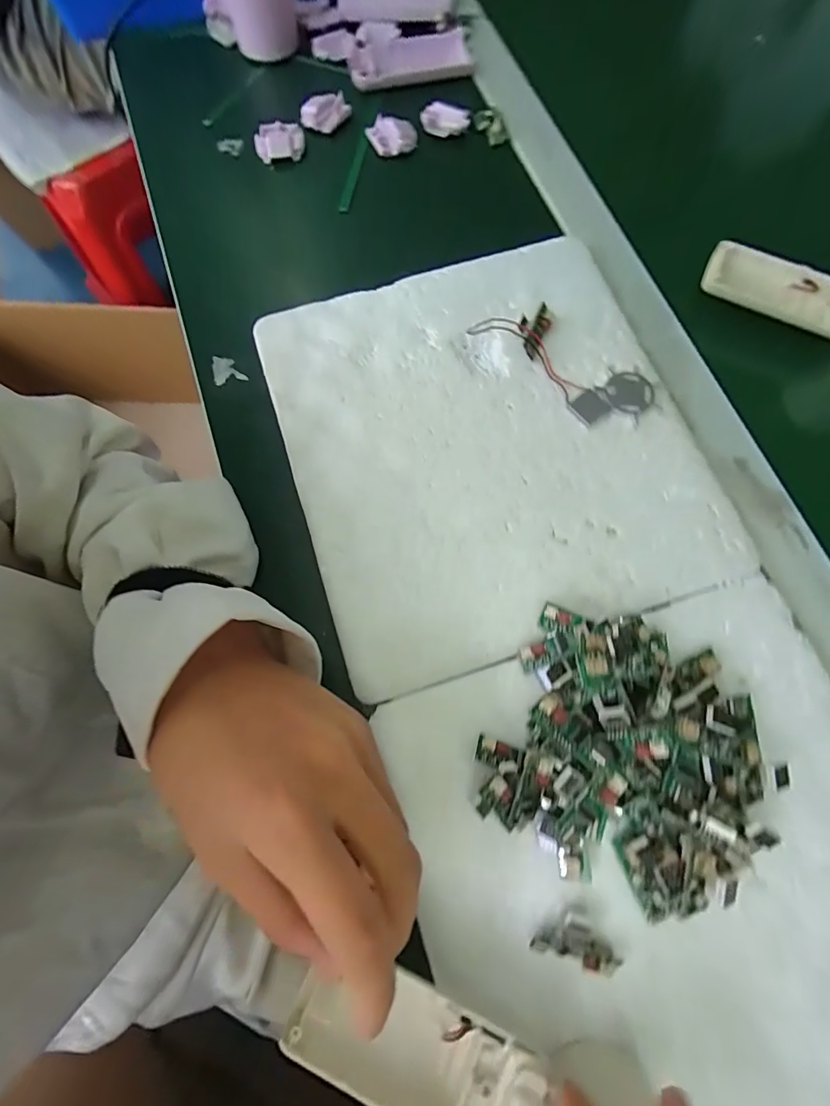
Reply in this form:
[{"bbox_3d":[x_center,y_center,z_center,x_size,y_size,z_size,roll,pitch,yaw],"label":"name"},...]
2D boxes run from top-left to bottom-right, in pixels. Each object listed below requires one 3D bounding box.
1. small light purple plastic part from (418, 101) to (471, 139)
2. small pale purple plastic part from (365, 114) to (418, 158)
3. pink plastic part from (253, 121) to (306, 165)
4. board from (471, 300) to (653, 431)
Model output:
[{"bbox_3d":[0.027,-0.373,0.387,0.039,0.014,0.026,23,73,6],"label":"small light purple plastic part"},{"bbox_3d":[-0.021,-0.353,0.379,0.040,0.011,0.027,18,73,5],"label":"small pale purple plastic part"},{"bbox_3d":[-0.113,-0.342,0.377,0.041,0.017,0.027,-14,73,-6],"label":"pink plastic part"},{"bbox_3d":[0.098,-0.124,0.288,0.116,0.021,0.048,35,75,10],"label":"board"}]

